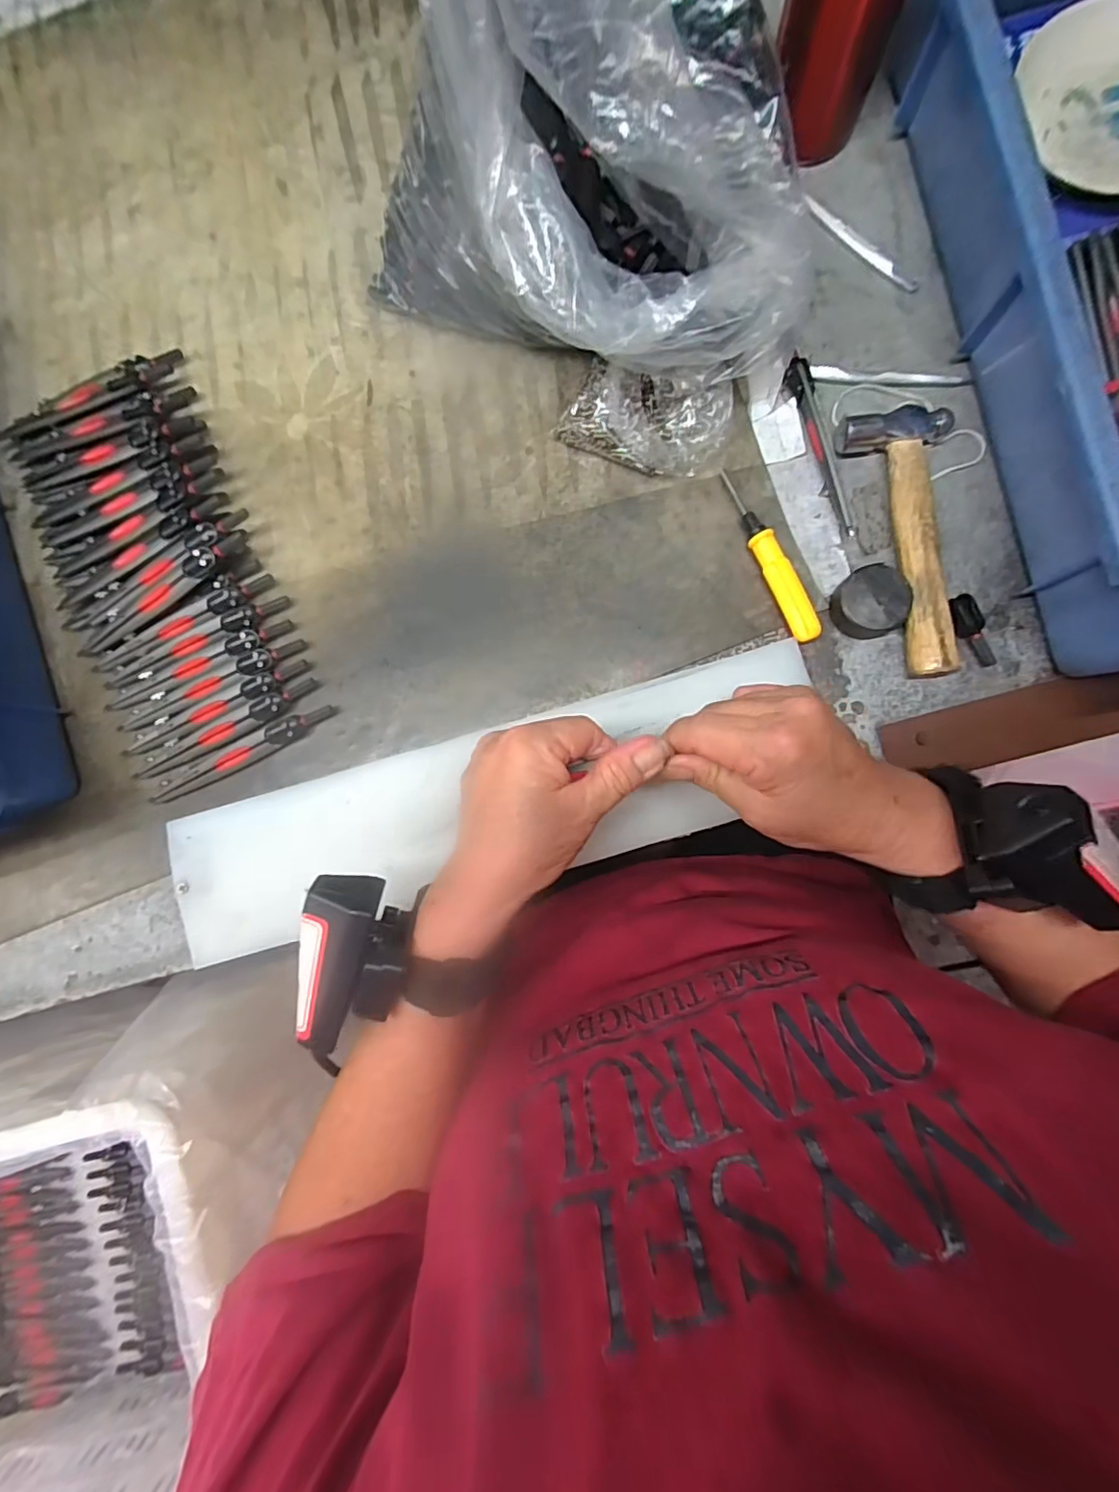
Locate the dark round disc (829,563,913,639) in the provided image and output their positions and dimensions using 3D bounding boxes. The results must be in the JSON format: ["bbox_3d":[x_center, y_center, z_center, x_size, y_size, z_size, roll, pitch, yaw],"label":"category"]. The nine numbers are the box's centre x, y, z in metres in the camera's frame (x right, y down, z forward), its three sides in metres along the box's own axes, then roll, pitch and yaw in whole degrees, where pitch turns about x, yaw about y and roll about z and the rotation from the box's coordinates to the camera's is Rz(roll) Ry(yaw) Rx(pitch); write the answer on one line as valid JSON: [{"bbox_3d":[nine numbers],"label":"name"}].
[{"bbox_3d":[0.182,-0.084,0.330,0.038,0.022,0.036,0,87,4],"label":"dark round disc"}]

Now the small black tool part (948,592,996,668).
[{"bbox_3d":[0.239,-0.066,0.330,0.016,0.011,0.044,-21,86,3],"label":"small black tool part"}]

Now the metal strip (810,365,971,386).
[{"bbox_3d":[0.201,-0.225,0.345,0.091,0.004,0.010,8,88,4],"label":"metal strip"}]

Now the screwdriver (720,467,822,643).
[{"bbox_3d":[0.125,-0.114,0.337,0.016,0.016,0.113,-24,86,2],"label":"screwdriver"}]

